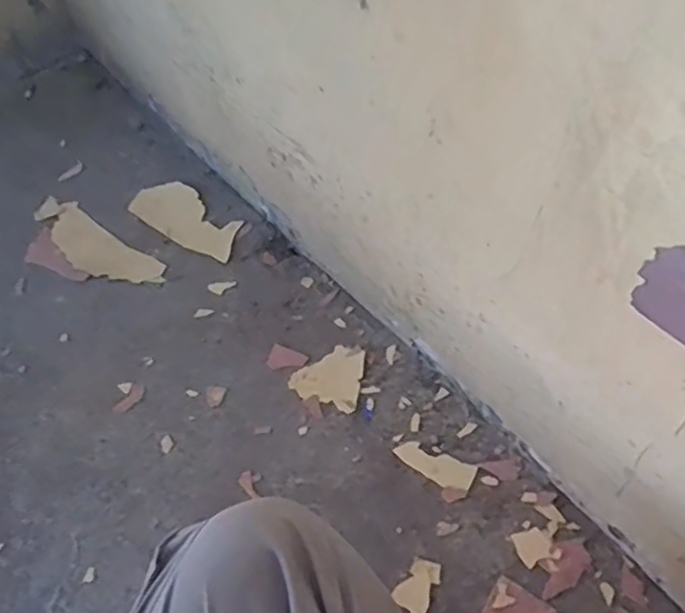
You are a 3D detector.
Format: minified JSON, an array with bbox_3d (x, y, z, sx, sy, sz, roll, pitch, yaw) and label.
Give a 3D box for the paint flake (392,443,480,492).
[{"bbox_3d":[0.097,0.167,0.715,0.085,0.004,0.033,23,62,17],"label":"paint flake"}]

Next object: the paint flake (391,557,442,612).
[{"bbox_3d":[0.074,0.268,0.652,0.034,0.004,0.053,32,65,22],"label":"paint flake"}]

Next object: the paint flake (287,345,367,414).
[{"bbox_3d":[-0.013,0.077,0.791,0.082,0.007,0.079,18,60,15],"label":"paint flake"}]

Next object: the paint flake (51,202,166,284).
[{"bbox_3d":[-0.344,-0.078,0.957,0.221,0.015,0.073,32,62,28],"label":"paint flake"}]

